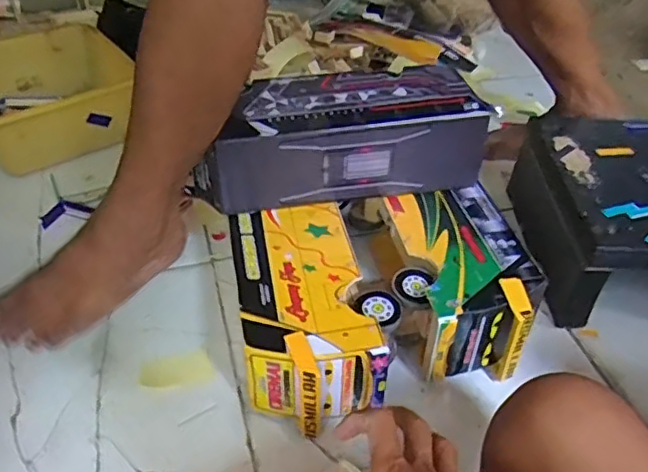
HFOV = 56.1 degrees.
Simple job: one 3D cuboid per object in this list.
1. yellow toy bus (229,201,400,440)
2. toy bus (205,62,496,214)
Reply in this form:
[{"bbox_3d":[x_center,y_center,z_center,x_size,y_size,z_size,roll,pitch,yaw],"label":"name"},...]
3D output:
[{"bbox_3d":[-0.013,0.085,0.679,0.159,0.112,0.247,-7,42,-10],"label":"yellow toy bus"},{"bbox_3d":[0.023,-0.125,0.753,0.318,0.114,0.135,-4,42,-7],"label":"toy bus"}]

